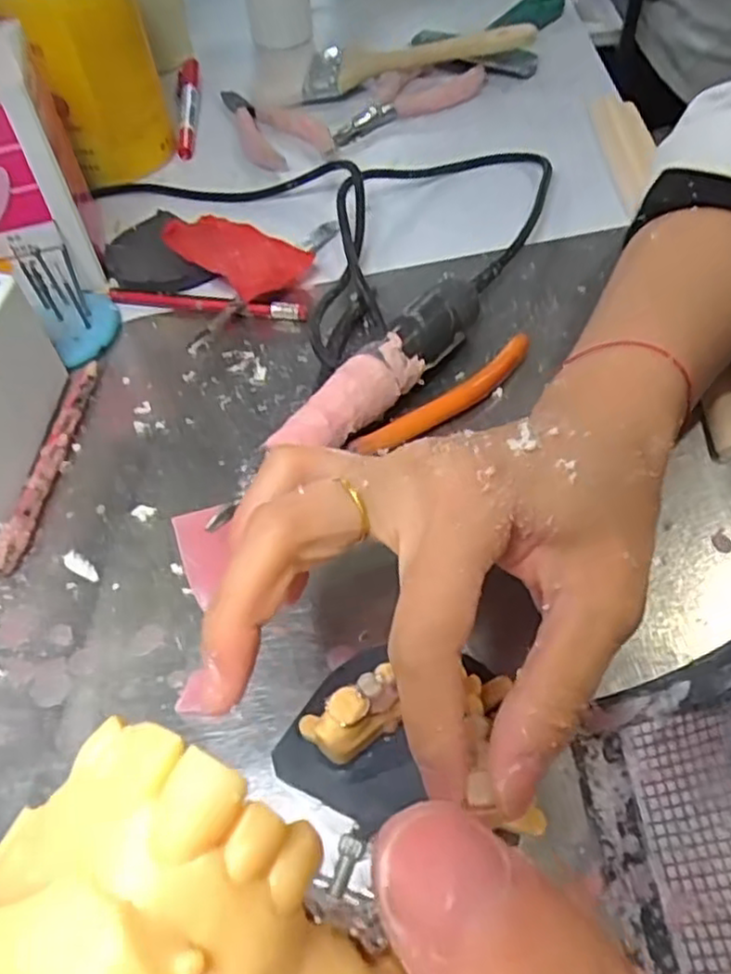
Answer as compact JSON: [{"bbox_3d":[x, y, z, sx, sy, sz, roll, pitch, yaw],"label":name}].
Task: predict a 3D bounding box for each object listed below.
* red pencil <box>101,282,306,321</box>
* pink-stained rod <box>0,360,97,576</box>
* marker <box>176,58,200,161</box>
[{"bbox_3d":[-0.086,-0.096,0.363,0.114,0.009,0.010,10,53,12],"label":"red pencil"},{"bbox_3d":[-0.134,-0.012,0.297,0.009,0.009,0.110,0,52,5],"label":"pink-stained rod"},{"bbox_3d":[-0.127,-0.273,0.499,0.016,0.014,0.139,-10,51,-3],"label":"marker"}]

